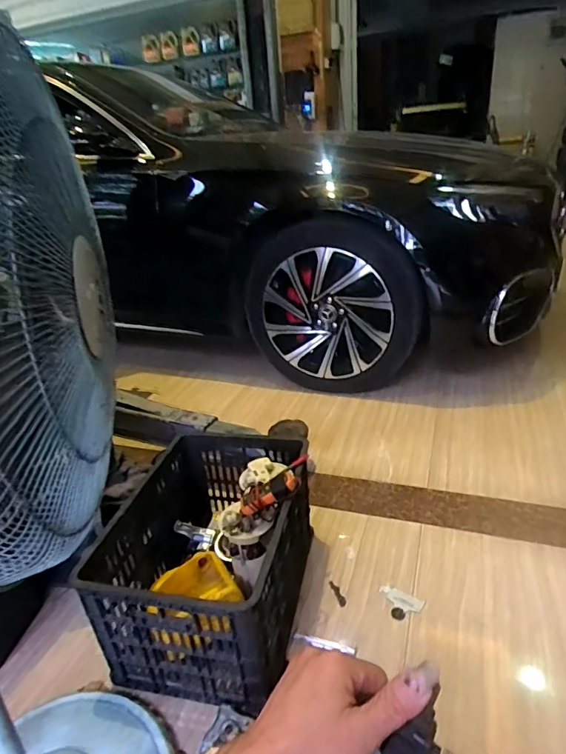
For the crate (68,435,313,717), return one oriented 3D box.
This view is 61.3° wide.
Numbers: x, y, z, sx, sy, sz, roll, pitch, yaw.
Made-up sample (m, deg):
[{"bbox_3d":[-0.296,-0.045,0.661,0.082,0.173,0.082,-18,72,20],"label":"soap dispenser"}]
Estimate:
[{"bbox_3d":[-0.143,0.355,1.048,0.358,0.268,0.530,4,27,16],"label":"crate"}]

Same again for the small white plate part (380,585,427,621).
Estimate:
[{"bbox_3d":[0.252,0.496,1.041,0.098,0.006,0.067,9,30,29],"label":"small white plate part"}]

